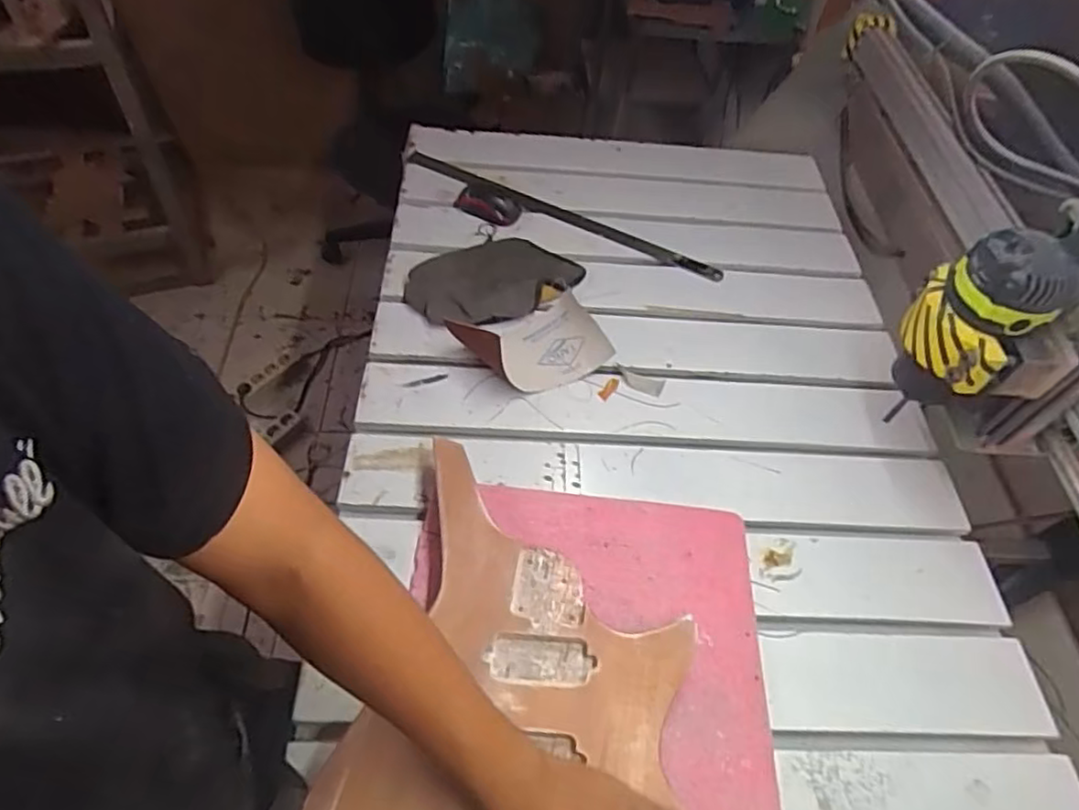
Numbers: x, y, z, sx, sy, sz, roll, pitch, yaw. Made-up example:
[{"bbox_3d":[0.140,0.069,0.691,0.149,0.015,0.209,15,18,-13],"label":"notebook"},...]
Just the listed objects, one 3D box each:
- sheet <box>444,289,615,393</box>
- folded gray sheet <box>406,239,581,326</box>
[{"bbox_3d":[-0.009,-0.080,0.801,0.164,0.059,0.119,-21,59,-19],"label":"sheet"},{"bbox_3d":[-0.057,-0.172,0.866,0.239,0.045,0.136,-19,58,-18],"label":"folded gray sheet"}]

